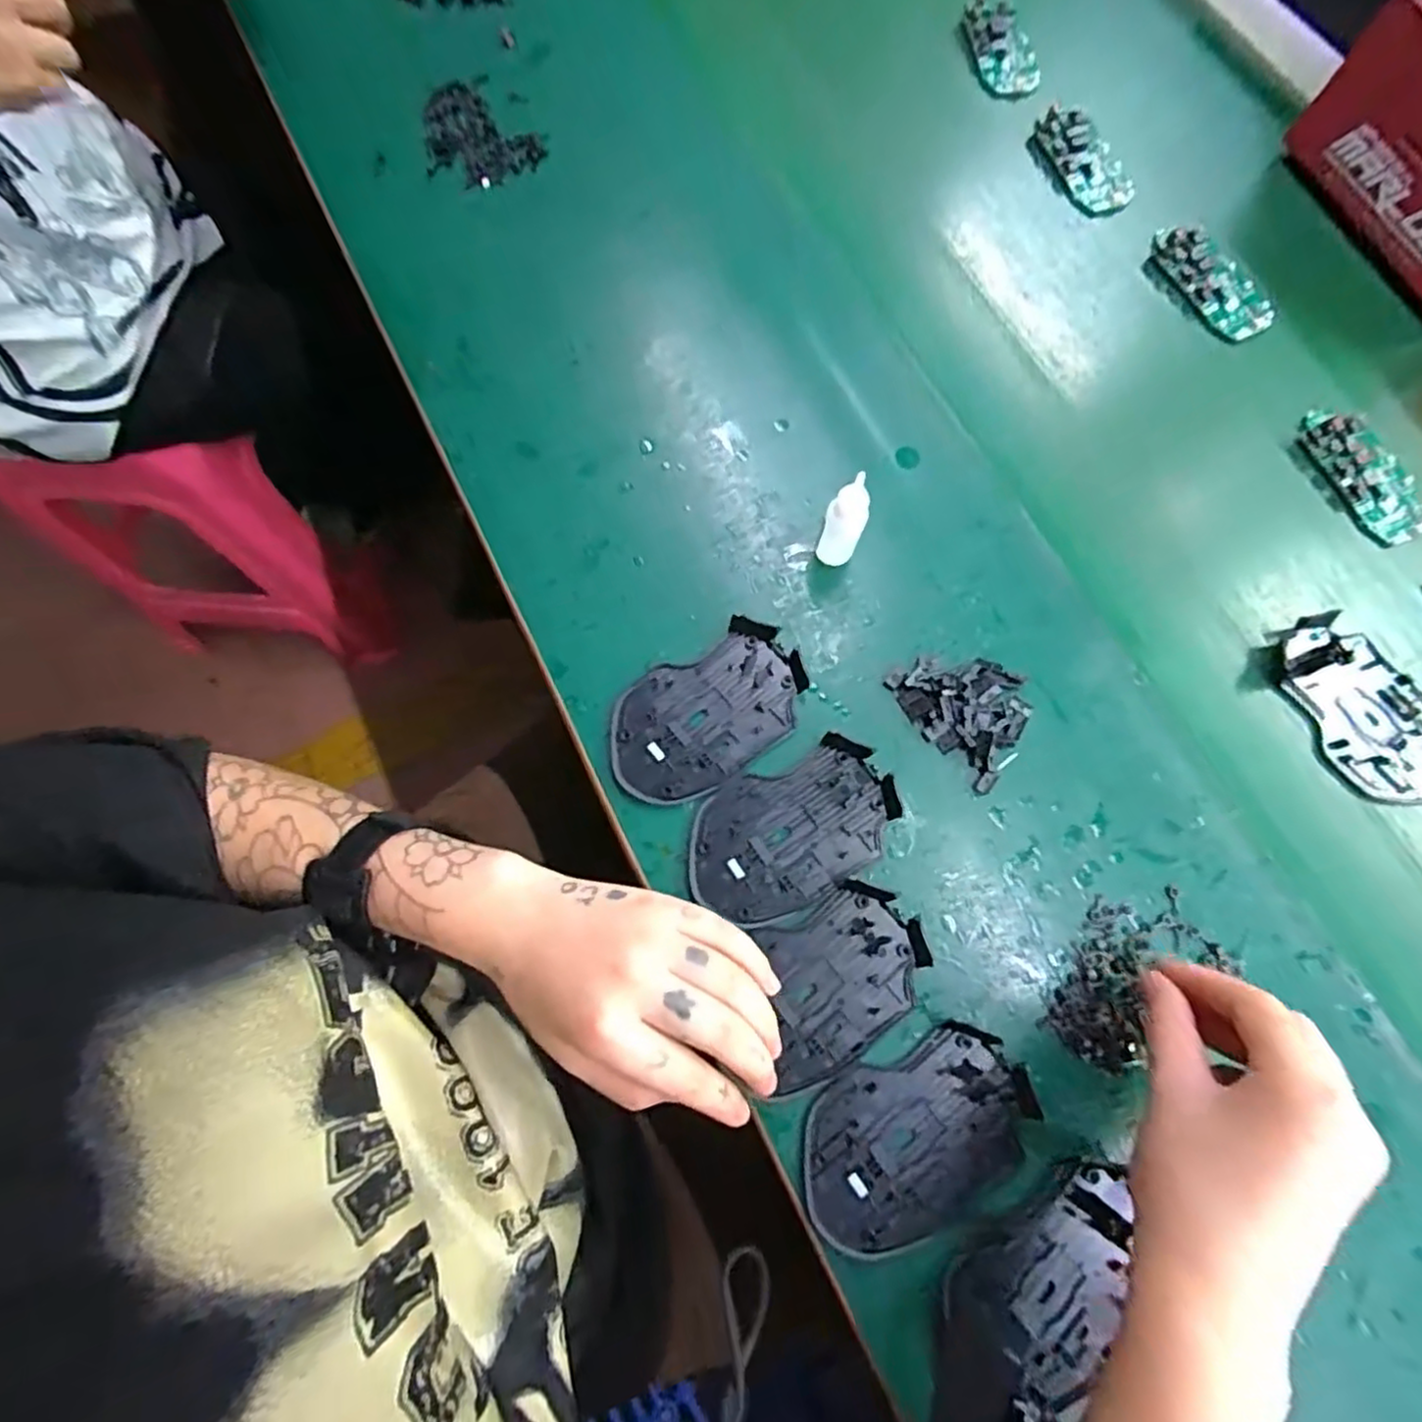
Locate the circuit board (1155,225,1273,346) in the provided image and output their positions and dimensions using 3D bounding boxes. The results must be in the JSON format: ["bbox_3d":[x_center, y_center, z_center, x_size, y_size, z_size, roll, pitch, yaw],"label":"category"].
[{"bbox_3d":[0.347,-0.298,0.473,0.046,0.011,0.096,-30,77,-9],"label":"circuit board"}]

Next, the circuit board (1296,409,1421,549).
[{"bbox_3d":[0.412,-0.150,0.430,0.042,0.014,0.095,-29,77,-8],"label":"circuit board"}]

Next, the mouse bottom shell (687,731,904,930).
[{"bbox_3d":[0.043,0.064,0.360,0.113,0.007,0.071,-26,76,-7],"label":"mouse bottom shell"}]

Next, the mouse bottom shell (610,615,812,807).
[{"bbox_3d":[-0.002,0.001,0.377,0.115,0.009,0.072,-31,77,-9],"label":"mouse bottom shell"}]

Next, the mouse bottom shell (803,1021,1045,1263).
[{"bbox_3d":[0.098,0.201,0.322,0.113,0.005,0.073,-21,76,-6],"label":"mouse bottom shell"}]

